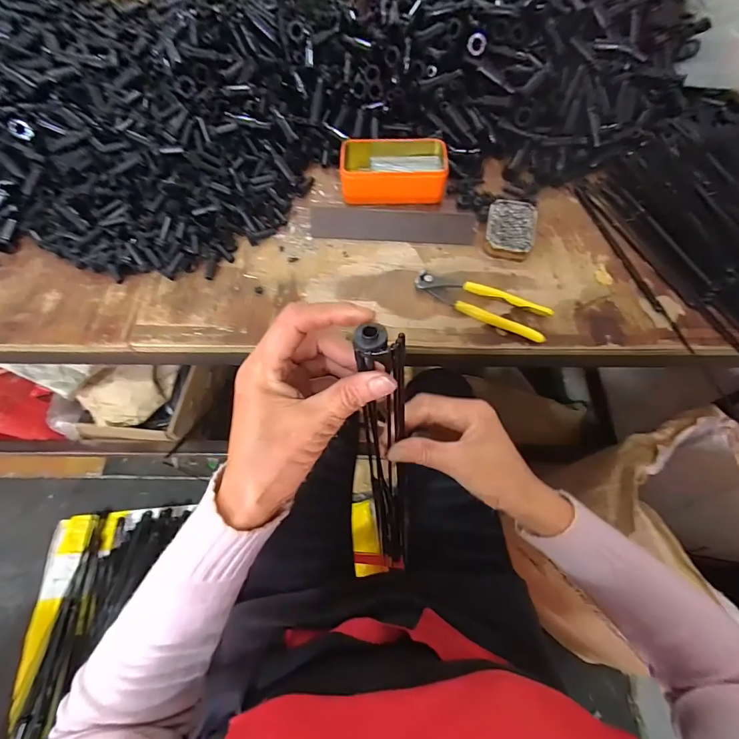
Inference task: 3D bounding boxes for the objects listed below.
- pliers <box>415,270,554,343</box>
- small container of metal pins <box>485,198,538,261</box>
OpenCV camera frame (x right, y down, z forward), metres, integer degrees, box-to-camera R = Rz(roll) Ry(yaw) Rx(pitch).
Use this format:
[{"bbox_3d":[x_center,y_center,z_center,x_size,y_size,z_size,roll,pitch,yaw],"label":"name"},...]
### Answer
[{"bbox_3d":[0.136,-0.082,0.491,0.165,0.018,0.046,24,67,10],"label":"pliers"},{"bbox_3d":[0.187,-0.186,0.534,0.061,0.023,0.088,12,65,5],"label":"small container of metal pins"}]

